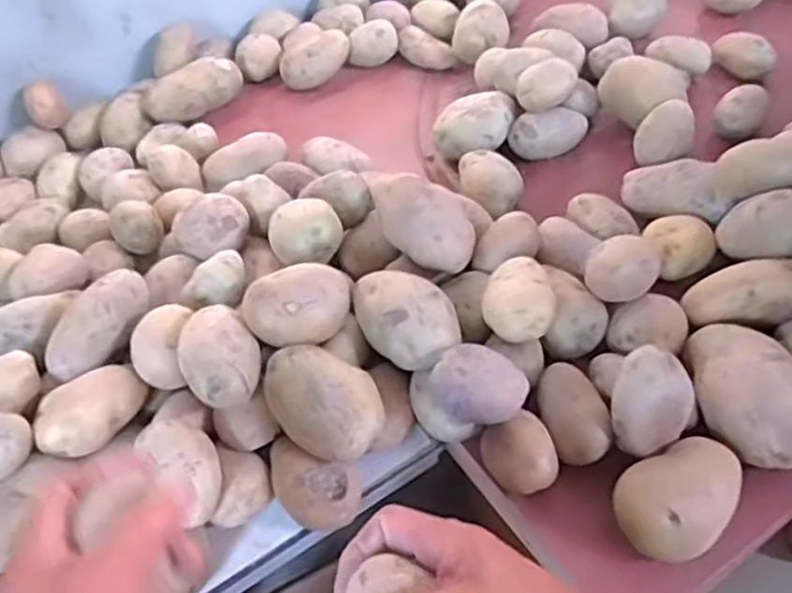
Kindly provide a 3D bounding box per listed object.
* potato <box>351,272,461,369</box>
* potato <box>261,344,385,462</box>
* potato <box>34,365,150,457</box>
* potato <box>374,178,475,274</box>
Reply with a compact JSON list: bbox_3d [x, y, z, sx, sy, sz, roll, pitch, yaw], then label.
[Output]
[{"bbox_3d":[0.007,0.015,0.529,0.057,0.039,0.084,-34,55,-21],"label":"potato"},{"bbox_3d":[-0.051,0.075,0.501,0.089,0.041,0.062,27,69,10],"label":"potato"},{"bbox_3d":[-0.218,0.079,0.513,0.043,0.034,0.077,25,57,24],"label":"potato"},{"bbox_3d":[0.023,-0.057,0.580,0.052,0.057,0.095,-31,54,-19],"label":"potato"}]

